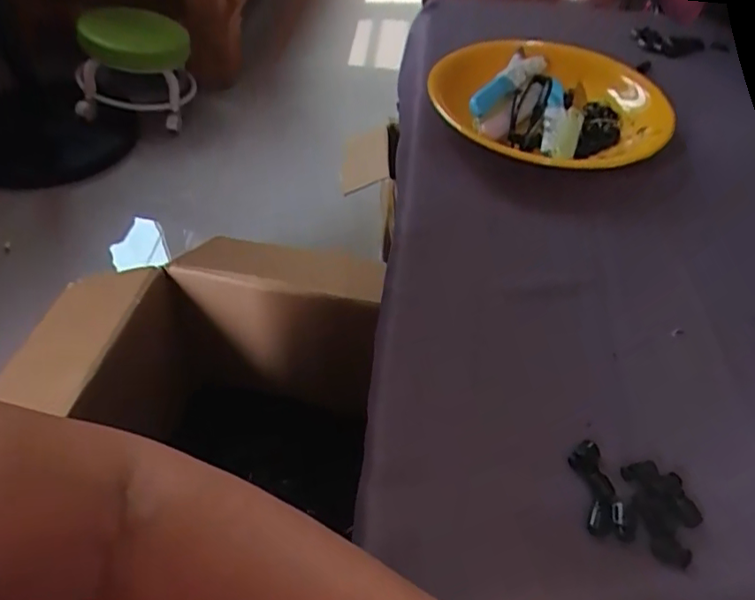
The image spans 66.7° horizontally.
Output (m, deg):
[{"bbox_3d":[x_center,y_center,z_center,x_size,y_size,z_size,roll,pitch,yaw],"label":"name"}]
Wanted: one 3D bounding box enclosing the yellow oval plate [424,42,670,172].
[{"bbox_3d":[0.192,-0.212,0.603,0.256,0.042,0.234,-28,57,-27],"label":"yellow oval plate"}]

